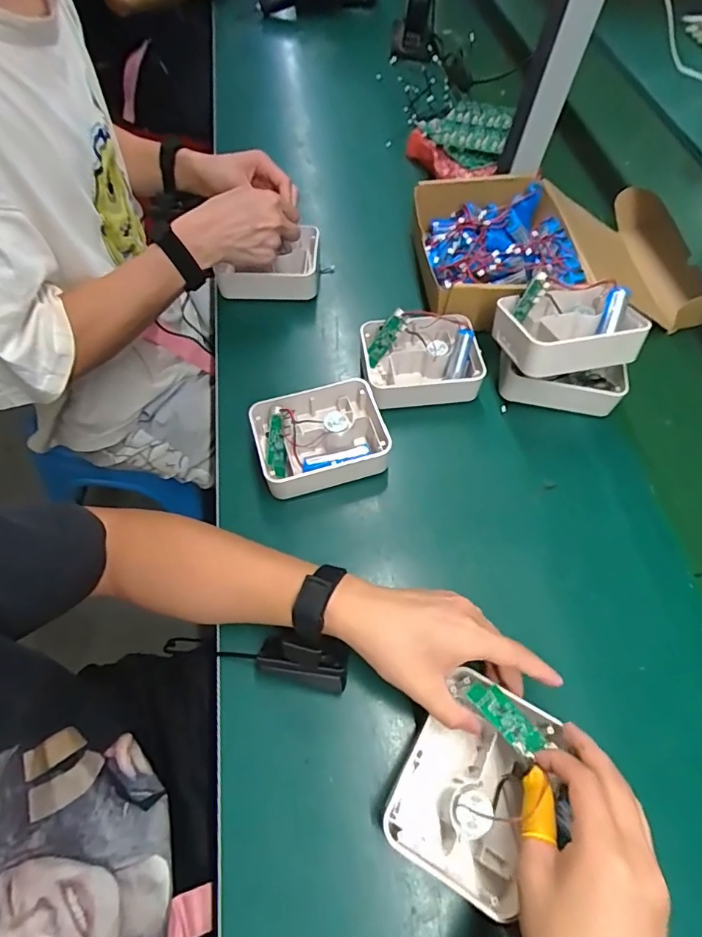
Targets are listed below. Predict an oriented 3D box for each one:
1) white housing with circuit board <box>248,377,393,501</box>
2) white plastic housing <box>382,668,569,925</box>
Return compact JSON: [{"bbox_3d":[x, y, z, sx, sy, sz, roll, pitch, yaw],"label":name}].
[{"bbox_3d":[-0.031,-0.032,0.516,0.134,0.045,0.105,-14,63,-12],"label":"white housing with circuit board"},{"bbox_3d":[0.089,0.223,0.353,0.093,0.045,0.128,29,63,11],"label":"white plastic housing"}]

